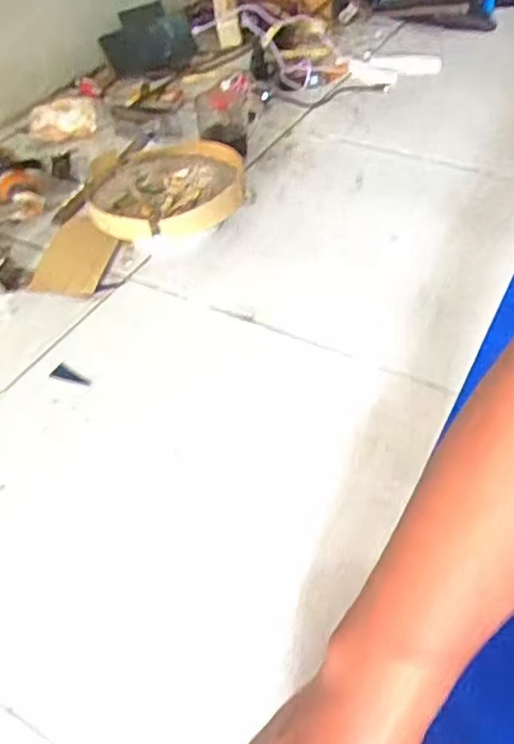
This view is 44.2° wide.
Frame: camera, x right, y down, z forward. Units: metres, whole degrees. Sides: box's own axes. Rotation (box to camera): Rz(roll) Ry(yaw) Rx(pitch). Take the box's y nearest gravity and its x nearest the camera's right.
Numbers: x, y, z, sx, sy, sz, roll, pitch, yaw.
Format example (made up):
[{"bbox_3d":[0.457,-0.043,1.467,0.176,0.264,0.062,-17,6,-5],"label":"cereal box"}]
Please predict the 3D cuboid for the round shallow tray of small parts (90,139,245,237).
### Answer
[{"bbox_3d":[-0.103,-0.213,0.742,0.183,0.035,0.183,-1,46,1],"label":"round shallow tray of small parts"}]

